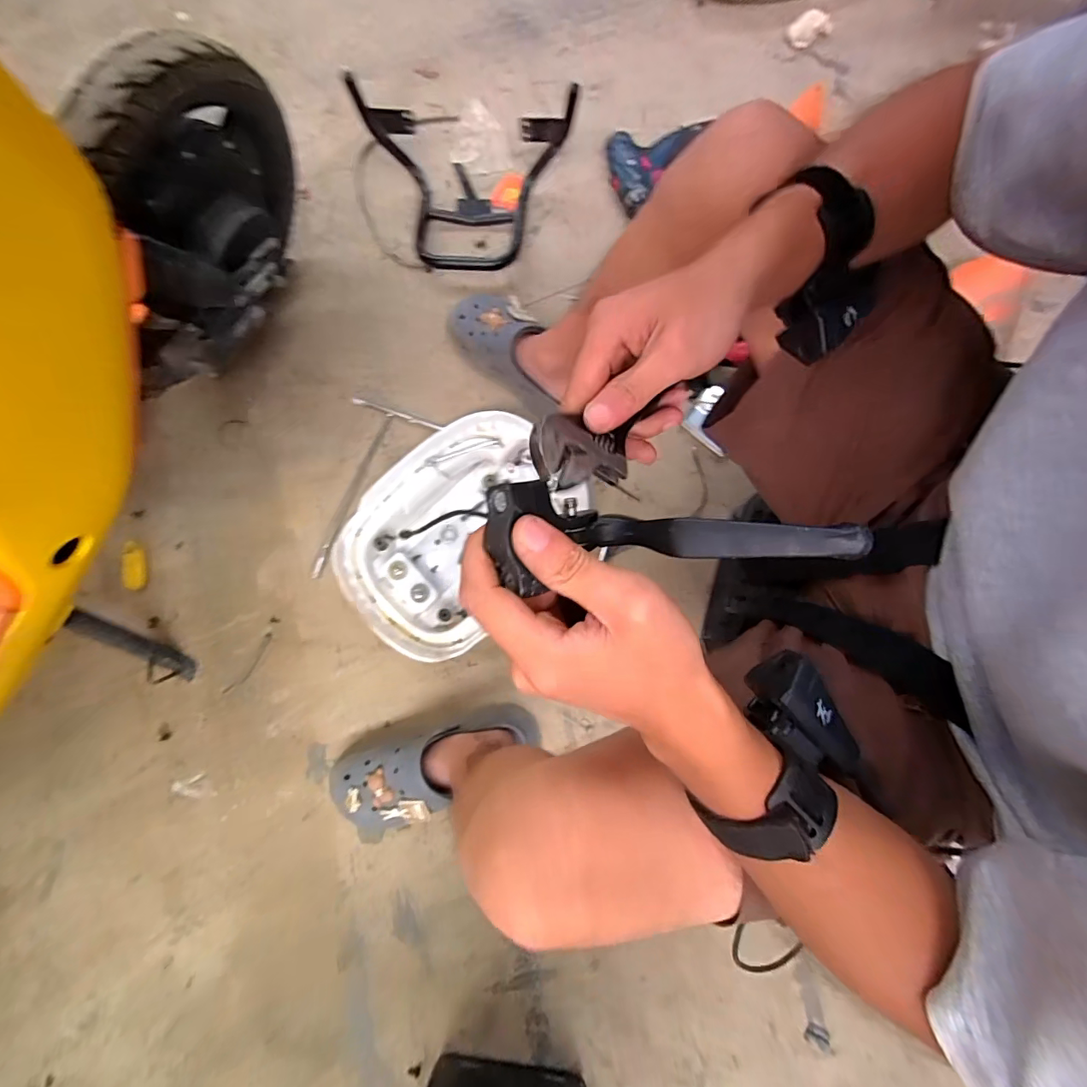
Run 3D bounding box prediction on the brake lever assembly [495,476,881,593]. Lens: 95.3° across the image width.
[{"bbox_3d":[0.053,0.004,0.228,0.149,0.066,0.047,4,79,9],"label":"brake lever assembly"}]

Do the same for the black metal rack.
[{"bbox_3d":[-0.117,-0.566,0.779,0.331,0.143,0.231,0,79,0],"label":"black metal rack"}]

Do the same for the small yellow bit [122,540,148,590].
[{"bbox_3d":[-0.609,0.032,0.740,0.030,0.014,0.074,-15,80,-2],"label":"small yellow bit"}]

